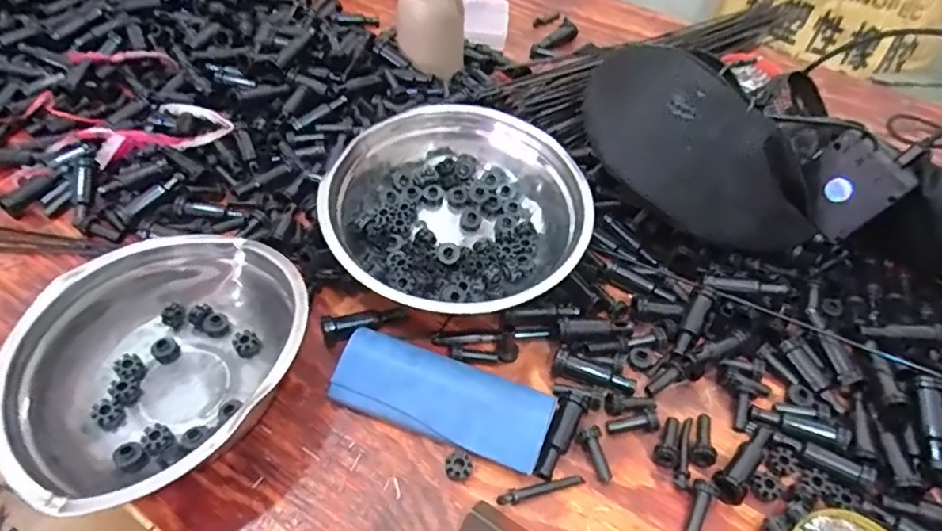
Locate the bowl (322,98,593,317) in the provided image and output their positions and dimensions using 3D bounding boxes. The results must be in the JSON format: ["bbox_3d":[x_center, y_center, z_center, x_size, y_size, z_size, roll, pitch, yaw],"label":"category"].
[{"bbox_3d":[-0.018,-0.052,0.517,0.195,0.089,0.203,2,48,-2],"label":"bowl"}]

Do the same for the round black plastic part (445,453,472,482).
[{"bbox_3d":[-0.008,0.139,0.424,0.018,0.008,0.017,1,50,-1],"label":"round black plastic part"}]

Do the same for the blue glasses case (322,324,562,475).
[{"bbox_3d":[-0.021,0.097,0.447,0.157,0.027,0.058,18,50,11],"label":"blue glasses case"}]

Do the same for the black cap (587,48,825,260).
[{"bbox_3d":[0.198,-0.086,0.539,0.223,0.145,0.100,25,51,17],"label":"black cap"}]

